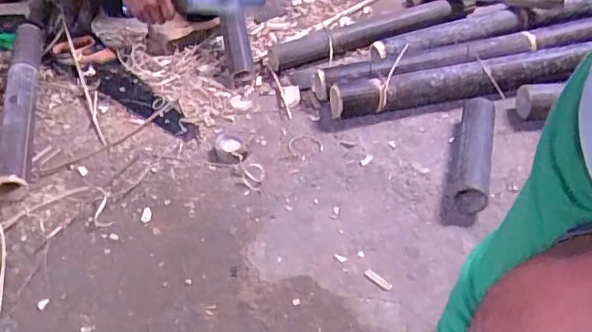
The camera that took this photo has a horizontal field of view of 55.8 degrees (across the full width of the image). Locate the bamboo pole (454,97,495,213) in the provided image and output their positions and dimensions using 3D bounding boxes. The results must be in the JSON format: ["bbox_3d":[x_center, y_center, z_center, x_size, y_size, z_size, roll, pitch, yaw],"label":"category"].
[{"bbox_3d":[0.322,-0.030,1.007,0.052,0.070,0.265,13,47,8],"label":"bamboo pole"}]

